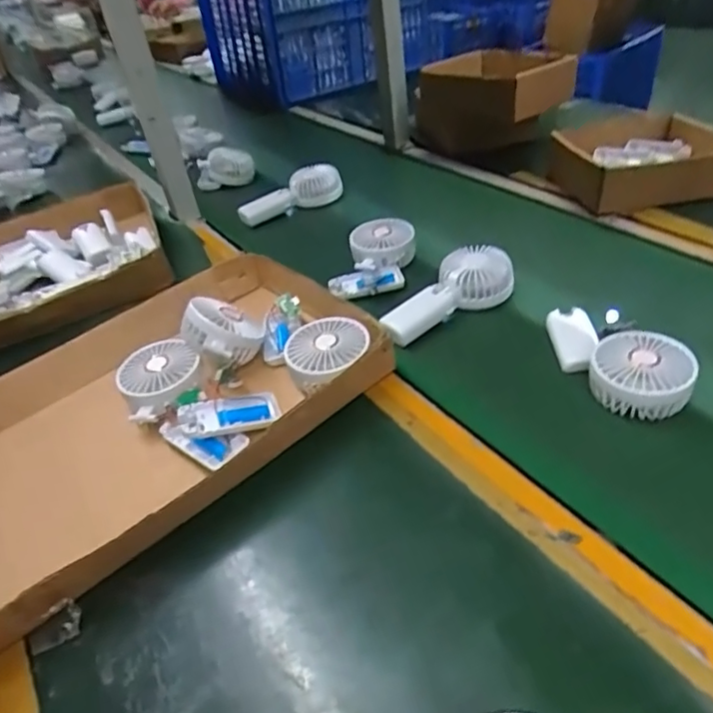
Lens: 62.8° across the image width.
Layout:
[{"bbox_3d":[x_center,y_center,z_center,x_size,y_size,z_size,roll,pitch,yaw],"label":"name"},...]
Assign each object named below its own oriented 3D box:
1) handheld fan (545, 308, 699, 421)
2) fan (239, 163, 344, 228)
[{"bbox_3d":[0.247,-0.007,0.576,0.083,0.050,0.176,-15,39,-10],"label":"handheld fan"},{"bbox_3d":[-0.112,-0.267,0.970,0.180,0.047,0.068,-28,43,-24],"label":"fan"}]

